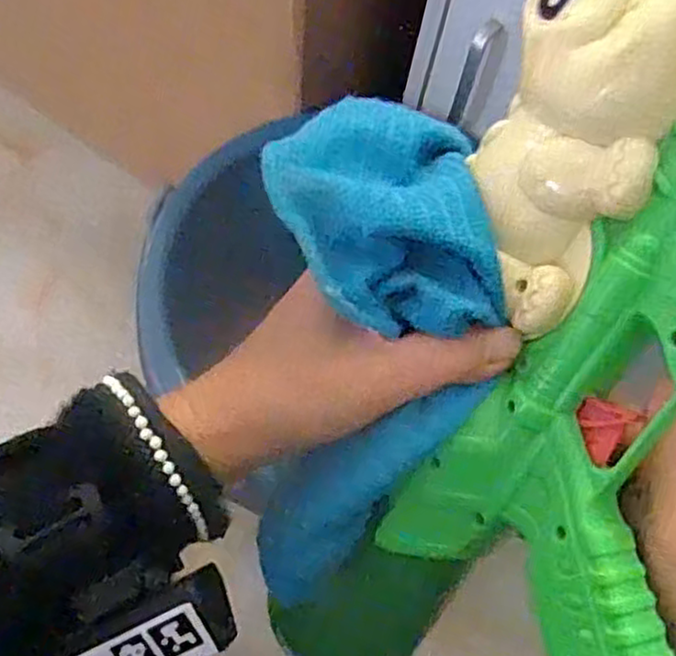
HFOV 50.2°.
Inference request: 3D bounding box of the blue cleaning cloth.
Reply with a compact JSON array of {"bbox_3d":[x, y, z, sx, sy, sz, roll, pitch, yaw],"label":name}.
[{"bbox_3d":[0.011,0.009,0.262,0.081,0.047,0.184,8,93,1],"label":"blue cleaning cloth"}]

